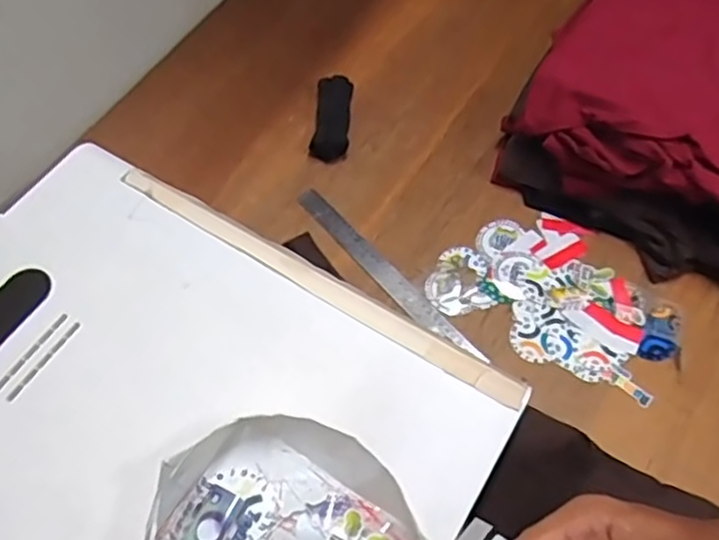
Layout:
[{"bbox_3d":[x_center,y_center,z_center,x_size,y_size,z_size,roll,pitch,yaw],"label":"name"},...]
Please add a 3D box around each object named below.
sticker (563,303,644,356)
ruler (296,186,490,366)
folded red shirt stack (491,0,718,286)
[{"bbox_3d":[0.274,0.061,0.770,0.081,0.004,0.038,29,66,17],"label":"sticker"},{"bbox_3d":[0.027,0.003,0.810,0.031,0.009,0.298,-37,66,-20],"label":"ruler"},{"bbox_3d":[0.439,-0.255,0.873,0.340,0.130,0.526,31,65,18],"label":"folded red shirt stack"}]

